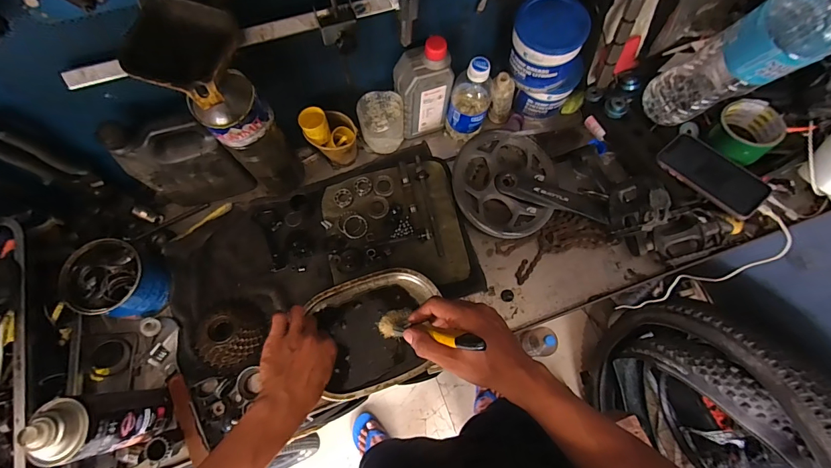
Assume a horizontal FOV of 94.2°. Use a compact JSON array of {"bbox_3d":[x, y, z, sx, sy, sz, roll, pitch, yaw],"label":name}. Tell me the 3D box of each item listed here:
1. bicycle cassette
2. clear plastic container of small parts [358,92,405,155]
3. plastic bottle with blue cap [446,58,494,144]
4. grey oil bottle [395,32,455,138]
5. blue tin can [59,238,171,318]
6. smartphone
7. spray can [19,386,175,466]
[{"bbox_3d":[-0.274,0.142,0.557,0.104,0.030,0.100,0,71,0],"label":"bicycle cassette"},{"bbox_3d":[-0.055,-0.178,0.635,0.071,0.086,0.064,-12,71,-4],"label":"clear plastic container of small parts"},{"bbox_3d":[0.088,-0.212,0.619,0.062,0.160,0.062,21,72,7],"label":"plastic bottle with blue cap"},{"bbox_3d":[0.013,-0.226,0.607,0.081,0.167,0.050,-15,72,-5],"label":"grey oil bottle"},{"bbox_3d":[-0.420,0.066,0.547,0.094,0.086,0.096,0,71,0],"label":"blue tin can"},{"bbox_3d":[0.453,-0.091,0.591,0.073,0.011,0.151,-41,64,-4],"label":"smartphone"},{"bbox_3d":[-0.362,0.219,0.452,0.055,0.186,0.062,-5,71,-2],"label":"spray can"}]

